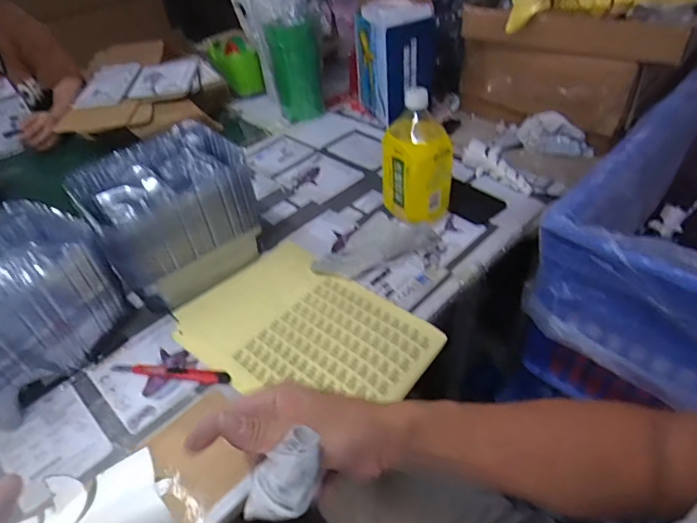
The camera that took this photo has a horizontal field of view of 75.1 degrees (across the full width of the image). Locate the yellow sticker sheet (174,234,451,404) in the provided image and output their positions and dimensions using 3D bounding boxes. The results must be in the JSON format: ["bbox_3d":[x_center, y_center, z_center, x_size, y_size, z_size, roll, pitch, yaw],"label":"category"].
[{"bbox_3d":[-0.065,0.083,0.586,0.315,0.009,0.217,31,53,33],"label":"yellow sticker sheet"}]

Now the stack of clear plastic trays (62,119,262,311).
[{"bbox_3d":[-0.249,-0.064,0.651,0.205,0.163,0.173,-34,49,-27],"label":"stack of clear plastic trays"}]

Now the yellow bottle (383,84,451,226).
[{"bbox_3d":[0.104,-0.159,0.699,0.106,0.194,0.120,1,43,7],"label":"yellow bottle"}]

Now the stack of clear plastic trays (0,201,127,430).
[{"bbox_3d":[-0.403,0.056,0.544,0.171,0.145,0.208,18,47,24],"label":"stack of clear plastic trays"}]

